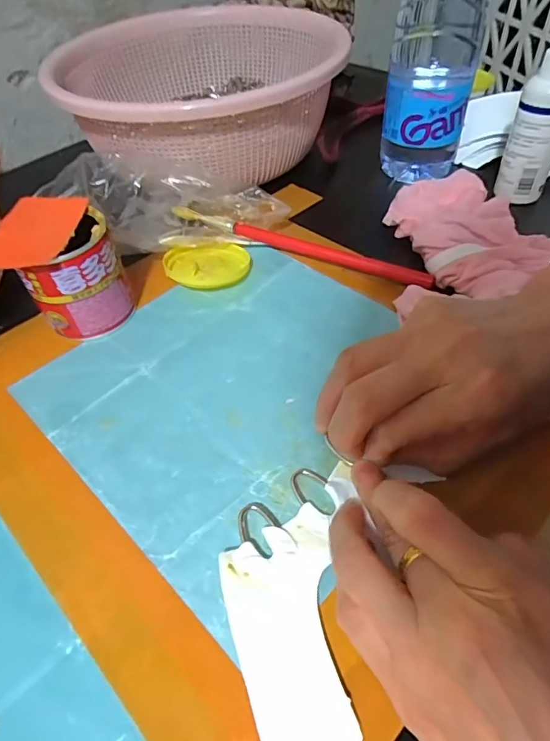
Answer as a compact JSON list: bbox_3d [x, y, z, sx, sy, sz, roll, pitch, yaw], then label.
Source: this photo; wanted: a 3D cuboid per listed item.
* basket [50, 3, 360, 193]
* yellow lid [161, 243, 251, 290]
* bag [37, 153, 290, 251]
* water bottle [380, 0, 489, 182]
[{"bbox_3d":[-0.072,-0.278,0.472,0.253,0.091,0.281,-13,49,-6],"label":"basket"},{"bbox_3d":[-0.053,-0.085,0.369,0.064,0.013,0.053,-7,49,0],"label":"yellow lid"},{"bbox_3d":[-0.085,-0.135,0.388,0.185,0.051,0.084,3,49,-13],"label":"bag"},{"bbox_3d":[0.131,-0.259,0.387,0.070,0.190,0.062,10,51,14],"label":"water bottle"}]

